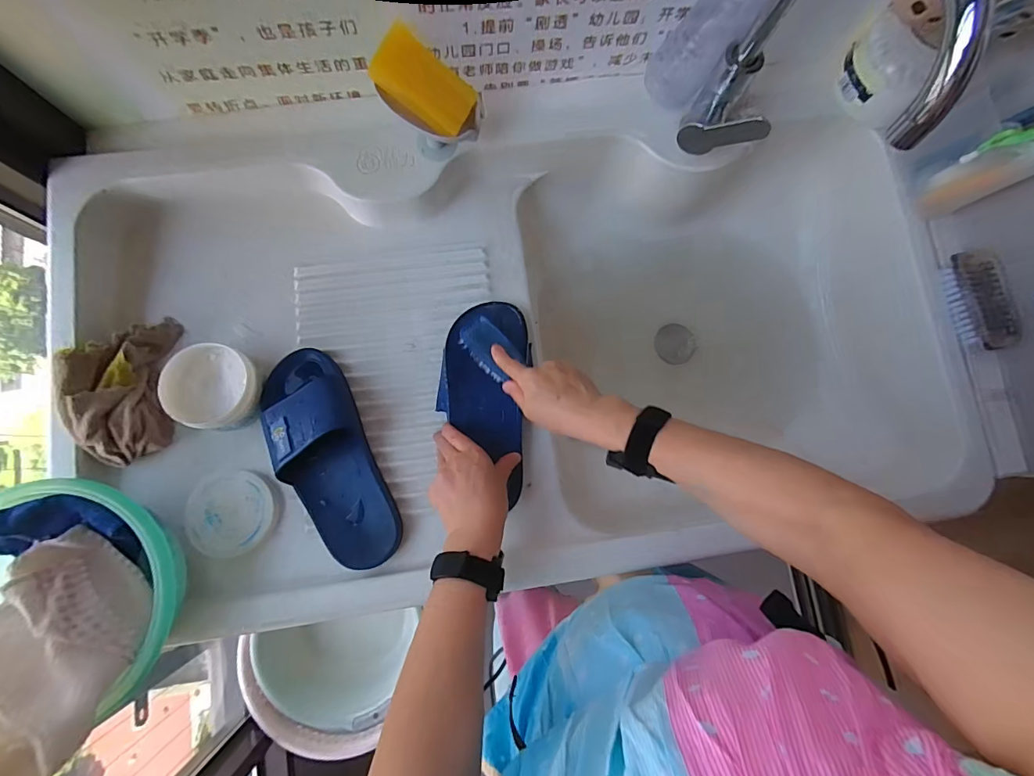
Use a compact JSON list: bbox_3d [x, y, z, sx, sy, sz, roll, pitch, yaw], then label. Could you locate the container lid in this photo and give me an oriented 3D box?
[{"bbox_3d":[-0.328,0.142,0.506,0.096,0.023,0.091,0,82,-3],"label":"container lid"}]

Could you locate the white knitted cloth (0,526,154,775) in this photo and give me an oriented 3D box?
[{"bbox_3d":[-0.417,0.234,0.399,0.124,0.071,0.171,-39,86,-7],"label":"white knitted cloth"}]

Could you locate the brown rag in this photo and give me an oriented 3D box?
[{"bbox_3d":[-0.458,0.000,0.516,0.085,0.072,0.165,-8,83,-4],"label":"brown rag"}]

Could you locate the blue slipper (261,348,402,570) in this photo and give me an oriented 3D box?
[{"bbox_3d":[-0.216,0.079,0.507,0.091,0.085,0.255,-25,84,-6],"label":"blue slipper"}]

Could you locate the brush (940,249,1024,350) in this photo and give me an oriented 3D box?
[{"bbox_3d":[0.592,-0.113,0.564,0.063,0.039,0.126,-10,83,-4],"label":"brush"}]

